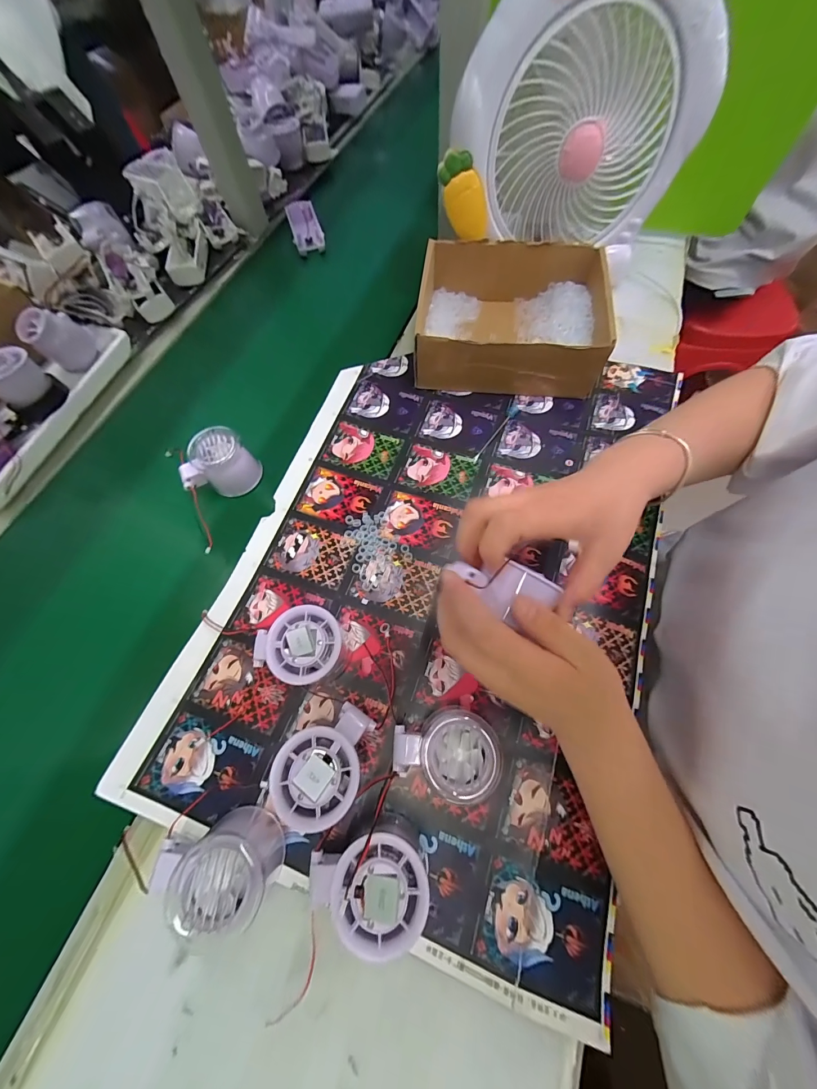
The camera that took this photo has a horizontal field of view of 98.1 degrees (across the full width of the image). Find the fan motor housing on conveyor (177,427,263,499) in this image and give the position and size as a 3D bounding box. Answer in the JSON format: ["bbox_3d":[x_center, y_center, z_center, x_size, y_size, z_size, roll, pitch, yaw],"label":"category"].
[{"bbox_3d":[-0.210,-0.085,0.392,0.047,0.058,0.073,41,74,17],"label":"fan motor housing on conveyor"}]

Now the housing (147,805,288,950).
[{"bbox_3d":[-0.125,0.221,0.240,0.069,0.057,0.058,-15,67,-4],"label":"housing"}]

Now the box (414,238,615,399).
[{"bbox_3d":[0.117,-0.272,0.431,0.216,0.074,0.171,6,67,5],"label":"box"}]

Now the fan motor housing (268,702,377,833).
[{"bbox_3d":[-0.057,0.161,0.266,0.057,0.058,0.074,37,73,16],"label":"fan motor housing"}]

